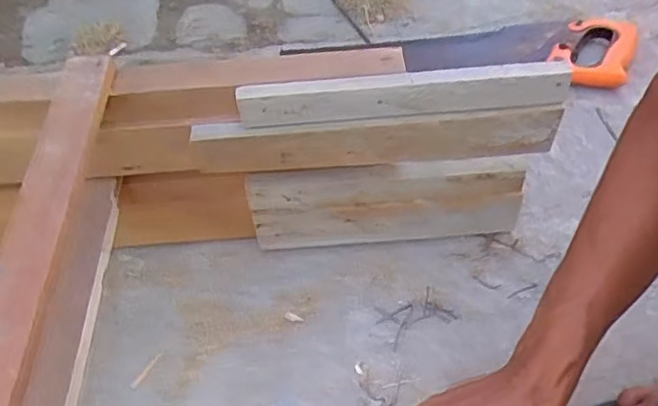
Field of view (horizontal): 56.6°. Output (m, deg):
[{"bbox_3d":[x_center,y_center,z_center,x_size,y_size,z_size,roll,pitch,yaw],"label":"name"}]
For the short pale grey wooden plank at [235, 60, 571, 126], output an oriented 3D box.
[{"bbox_3d":[0.067,-0.101,0.549,0.292,0.037,0.023,-4,52,-1],"label":"short pale grey wooden plank"}]

